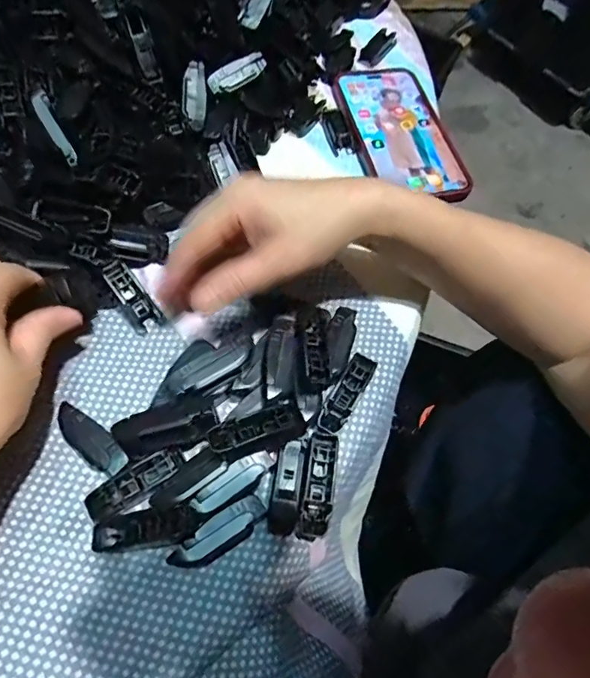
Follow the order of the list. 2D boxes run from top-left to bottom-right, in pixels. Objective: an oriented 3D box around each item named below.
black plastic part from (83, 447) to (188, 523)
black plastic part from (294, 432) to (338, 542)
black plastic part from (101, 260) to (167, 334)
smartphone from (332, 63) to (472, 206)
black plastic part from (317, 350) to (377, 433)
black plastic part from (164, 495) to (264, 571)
[{"bbox_3d":[-0.089,0.079,0.277,0.055,0.008,0.018,-32,69,-18],"label":"black plastic part"},{"bbox_3d":[0.013,0.083,0.283,0.016,0.019,0.057,11,63,2],"label":"black plastic part"},{"bbox_3d":[-0.106,-0.028,0.326,0.019,0.006,0.049,-36,103,-20],"label":"black plastic part"},{"bbox_3d":[0.087,-0.172,0.412,0.076,0.015,0.158,-9,64,-8],"label":"smartphone"},{"bbox_3d":[0.032,0.033,0.305,0.016,0.008,0.054,29,65,11],"label":"black plastic part"},{"bbox_3d":[-0.040,0.104,0.262,0.053,0.005,0.018,-31,69,-18],"label":"black plastic part"}]

